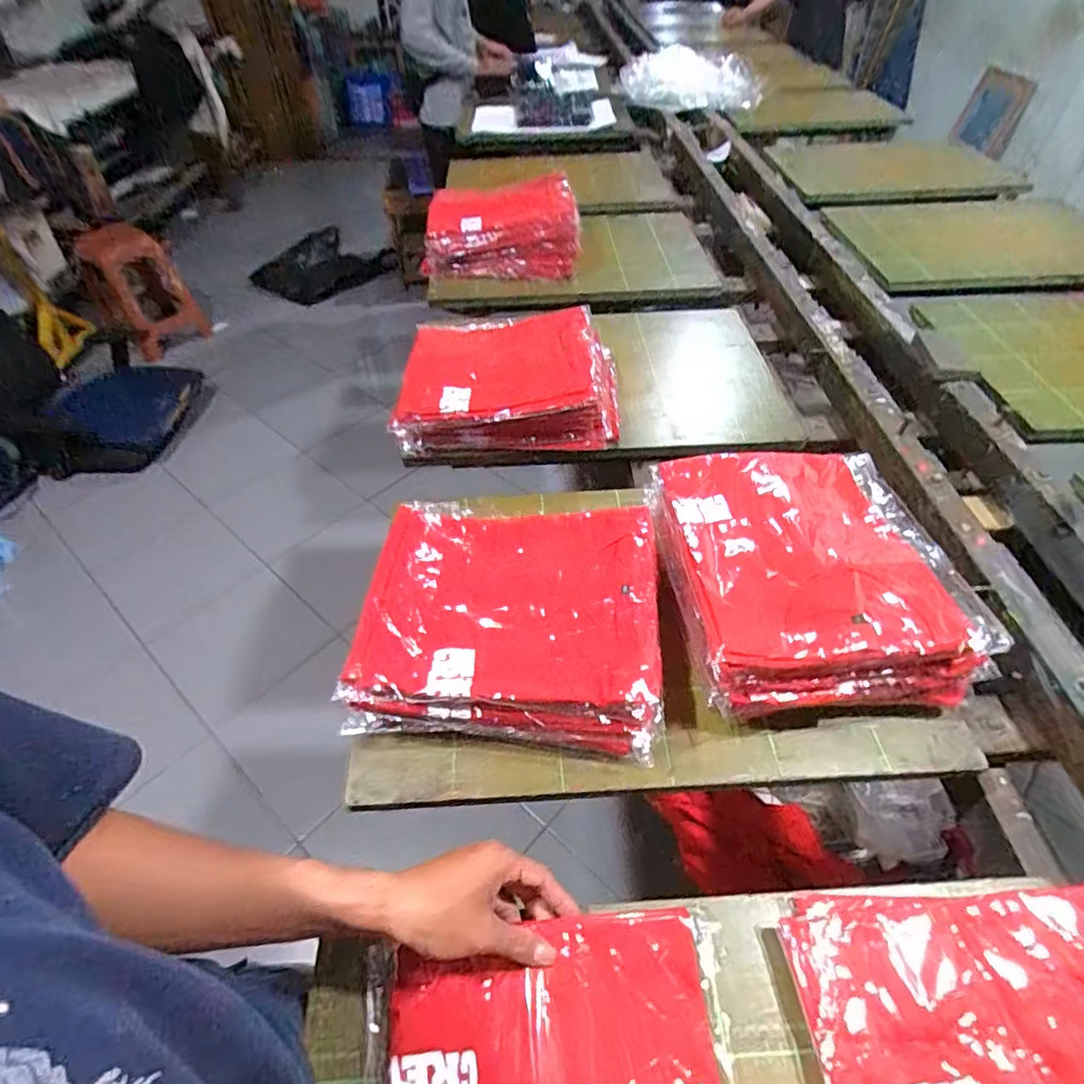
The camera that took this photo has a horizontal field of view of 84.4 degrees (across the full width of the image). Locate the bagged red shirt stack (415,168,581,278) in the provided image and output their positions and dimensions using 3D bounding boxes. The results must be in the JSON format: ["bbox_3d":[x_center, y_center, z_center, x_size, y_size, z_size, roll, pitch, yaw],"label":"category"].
[{"bbox_3d":[-0.093,-0.682,1.304,0.324,0.156,0.250,-2,47,-1],"label":"bagged red shirt stack"}]

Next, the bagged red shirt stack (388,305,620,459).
[{"bbox_3d":[-0.049,-0.253,0.919,0.323,0.113,0.261,-1,47,-1],"label":"bagged red shirt stack"}]

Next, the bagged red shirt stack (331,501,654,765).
[{"bbox_3d":[-0.034,0.074,0.635,0.289,0.088,0.268,2,47,3],"label":"bagged red shirt stack"}]

